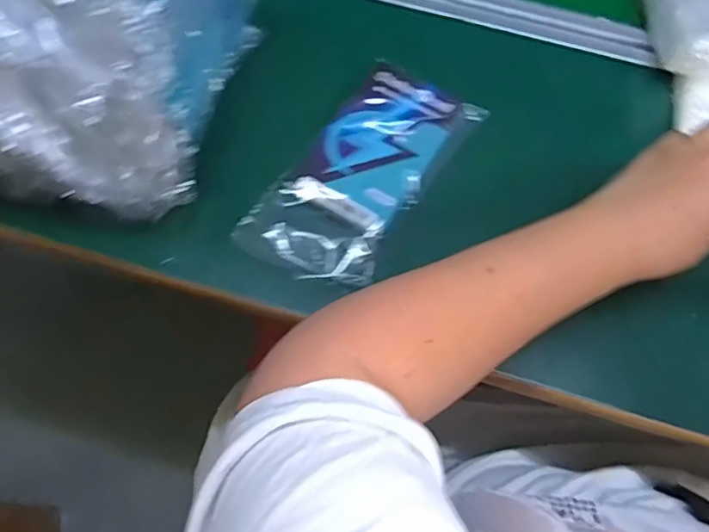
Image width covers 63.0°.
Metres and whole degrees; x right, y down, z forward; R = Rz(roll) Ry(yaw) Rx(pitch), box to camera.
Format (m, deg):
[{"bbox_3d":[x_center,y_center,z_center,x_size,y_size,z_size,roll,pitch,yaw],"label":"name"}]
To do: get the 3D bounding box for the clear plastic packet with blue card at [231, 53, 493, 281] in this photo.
[{"bbox_3d":[0.008,-0.069,0.416,0.088,0.015,0.192,34,68,12],"label":"clear plastic packet with blue card"}]

